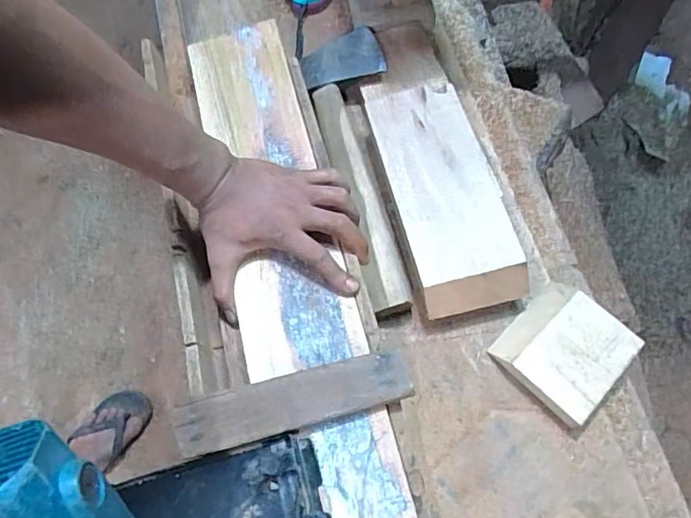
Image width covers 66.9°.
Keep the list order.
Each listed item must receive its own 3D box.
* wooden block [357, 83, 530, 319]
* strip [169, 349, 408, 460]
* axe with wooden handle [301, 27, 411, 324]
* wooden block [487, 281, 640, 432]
[{"bbox_3d":[0.101,-0.074,0.569,0.111,0.056,0.273,-15,70,-3],"label":"wooden block"},{"bbox_3d":[-0.042,0.115,0.418,0.185,0.013,0.042,-14,70,-3],"label":"strip"},{"bbox_3d":[0.022,-0.114,0.591,0.102,0.033,0.366,-12,70,-2],"label":"axe with wooden handle"},{"bbox_3d":[0.213,0.088,0.511,0.101,0.029,0.107,43,77,16],"label":"wooden block"}]

